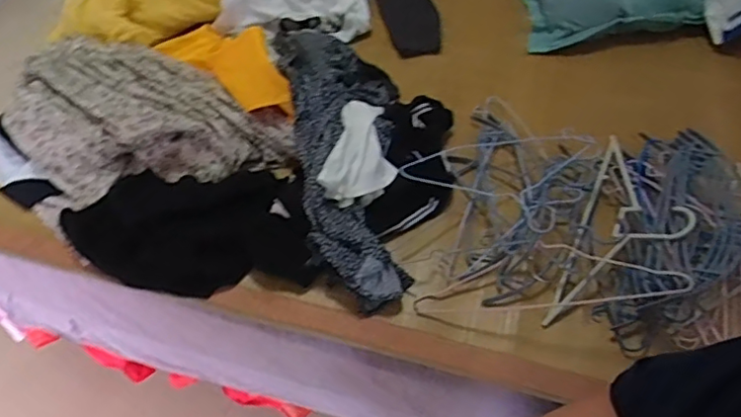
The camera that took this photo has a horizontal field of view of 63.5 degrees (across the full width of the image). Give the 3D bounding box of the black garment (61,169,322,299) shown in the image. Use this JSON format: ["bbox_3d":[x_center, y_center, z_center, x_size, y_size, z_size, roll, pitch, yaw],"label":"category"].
[{"bbox_3d":[-0.315,0.033,1.031,0.429,0.078,0.232,-4,54,-2],"label":"black garment"}]

